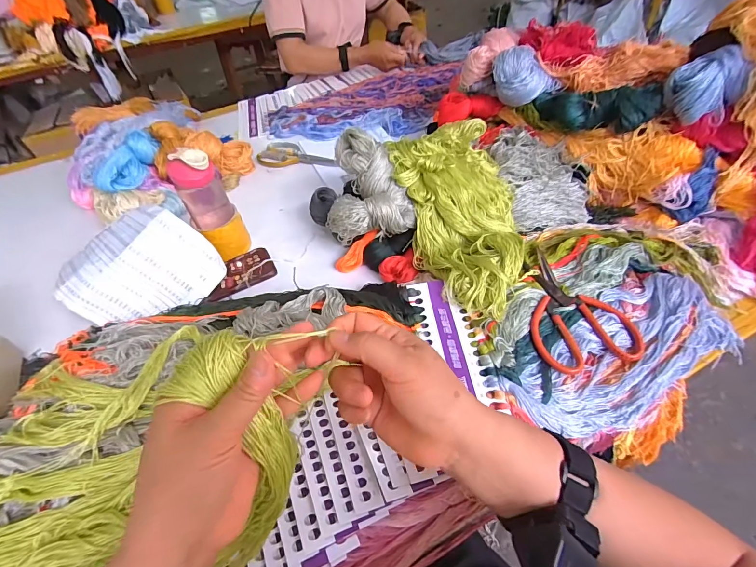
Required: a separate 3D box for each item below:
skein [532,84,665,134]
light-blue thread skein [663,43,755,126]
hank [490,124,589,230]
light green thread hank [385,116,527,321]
[{"bbox_3d":[0.380,-0.310,0.653,0.201,0.068,0.075,21,54,22],"label":"skein"},{"bbox_3d":[0.507,-0.308,0.577,0.079,0.089,0.066,0,49,6],"label":"light-blue thread skein"},{"bbox_3d":[0.282,-0.198,0.668,0.146,0.082,0.201,-13,49,-6],"label":"hank"},{"bbox_3d":[0.127,-0.118,0.588,0.176,0.078,0.377,-6,61,0],"label":"light green thread hank"}]

